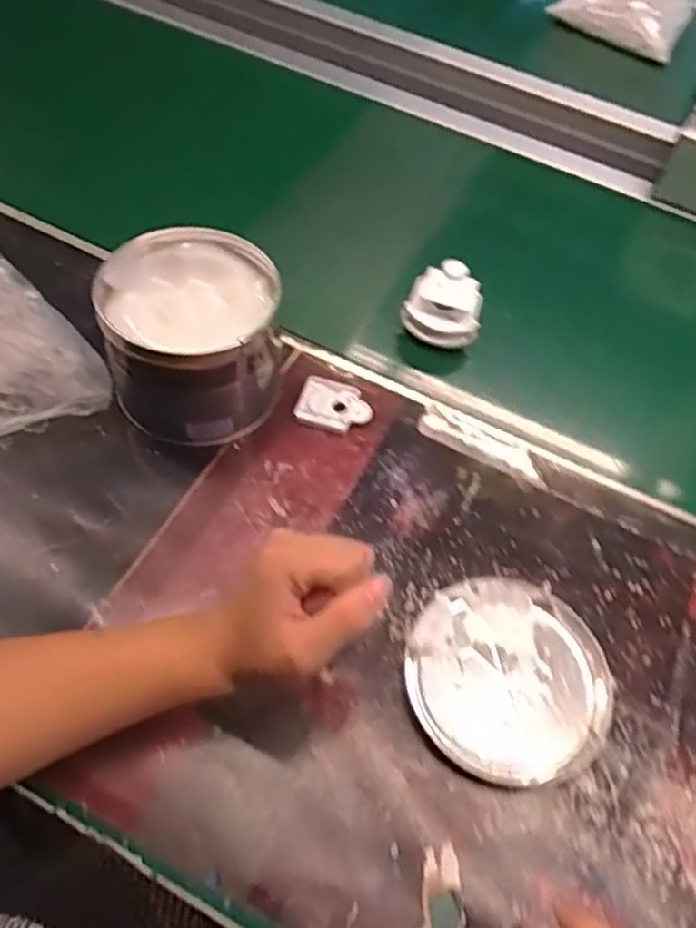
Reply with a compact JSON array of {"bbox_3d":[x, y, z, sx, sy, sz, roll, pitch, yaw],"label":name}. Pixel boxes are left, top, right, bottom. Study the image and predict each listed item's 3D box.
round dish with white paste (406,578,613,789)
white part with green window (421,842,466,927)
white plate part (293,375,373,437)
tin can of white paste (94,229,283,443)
[{"bbox_3d":[0.105,0.135,0.466,0.126,0.015,0.127,2,54,-3],"label":"round dish with white paste"},{"bbox_3d":[0.051,0.240,0.393,0.026,0.004,0.059,13,55,5],"label":"white part with green window"},{"bbox_3d":[-0.010,-0.046,0.578,0.056,0.014,0.046,17,55,8],"label":"white plate part"},{"bbox_3d":[-0.114,-0.093,0.549,0.124,0.101,0.127,2,54,-3],"label":"tin can of white paste"}]

